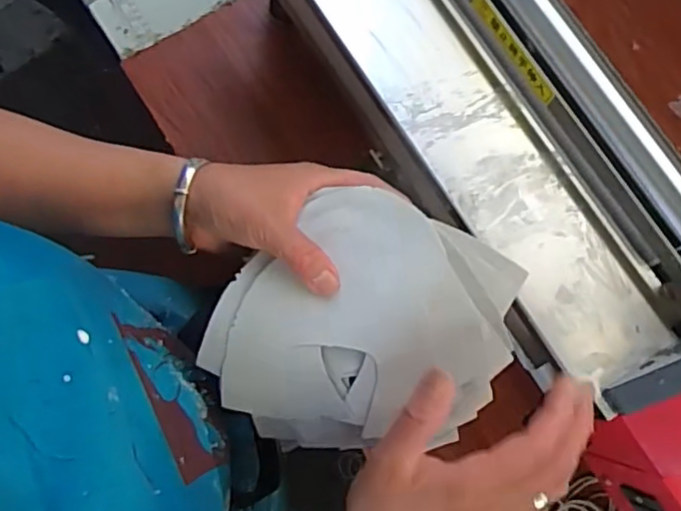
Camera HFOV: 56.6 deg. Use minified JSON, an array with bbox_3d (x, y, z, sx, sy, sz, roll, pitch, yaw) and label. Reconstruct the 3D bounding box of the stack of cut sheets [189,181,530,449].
[{"bbox_3d":[0.014,0.052,0.405,0.177,0.086,0.159,19,79,4],"label":"stack of cut sheets"}]

